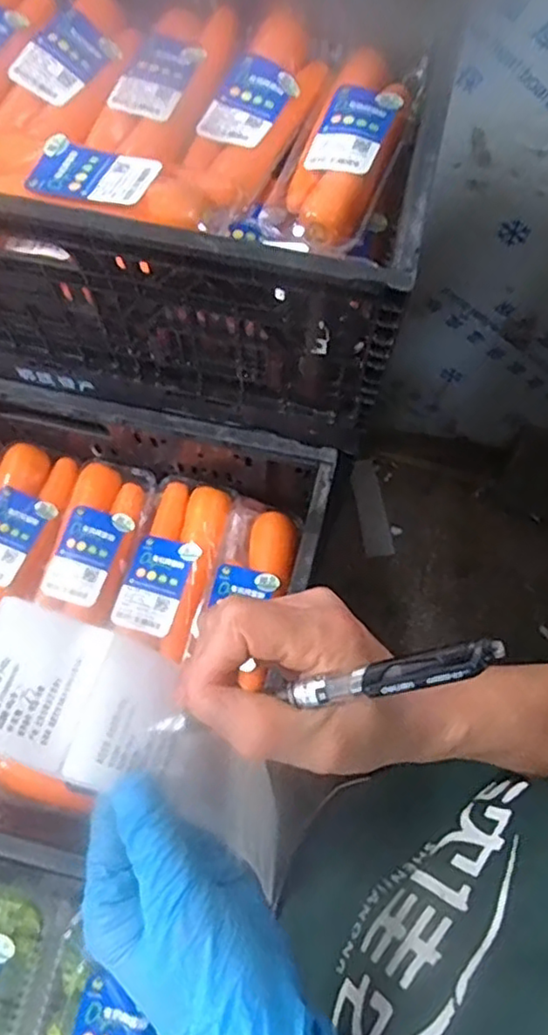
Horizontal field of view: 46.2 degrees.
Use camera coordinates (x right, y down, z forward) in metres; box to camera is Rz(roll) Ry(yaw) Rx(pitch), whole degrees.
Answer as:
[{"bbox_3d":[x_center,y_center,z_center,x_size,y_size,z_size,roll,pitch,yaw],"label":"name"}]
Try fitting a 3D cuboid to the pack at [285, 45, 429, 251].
[{"bbox_3d":[0.066,-0.326,0.573,0.078,0.040,0.215,22,70,9],"label":"pack"}]

